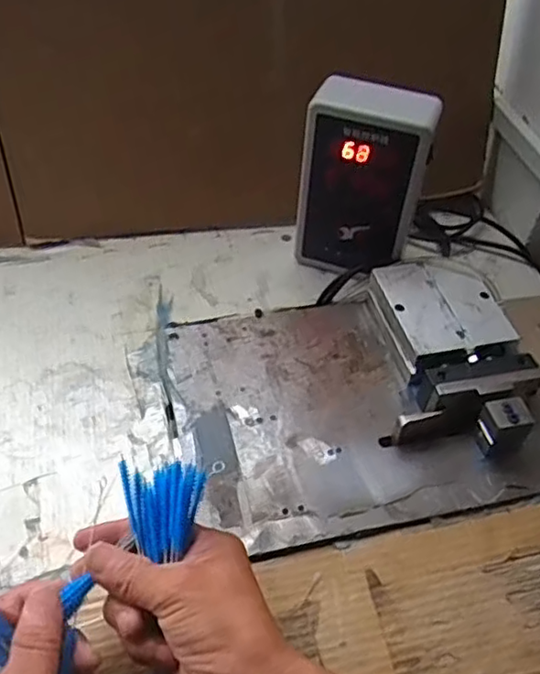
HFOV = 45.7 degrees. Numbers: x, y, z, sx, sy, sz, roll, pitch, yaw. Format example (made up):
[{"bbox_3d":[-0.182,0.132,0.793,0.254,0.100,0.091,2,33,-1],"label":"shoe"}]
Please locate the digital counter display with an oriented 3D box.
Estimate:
[{"bbox_3d":[0.085,-0.139,0.597,0.111,0.178,0.053,17,48,13],"label":"digital counter display"}]

